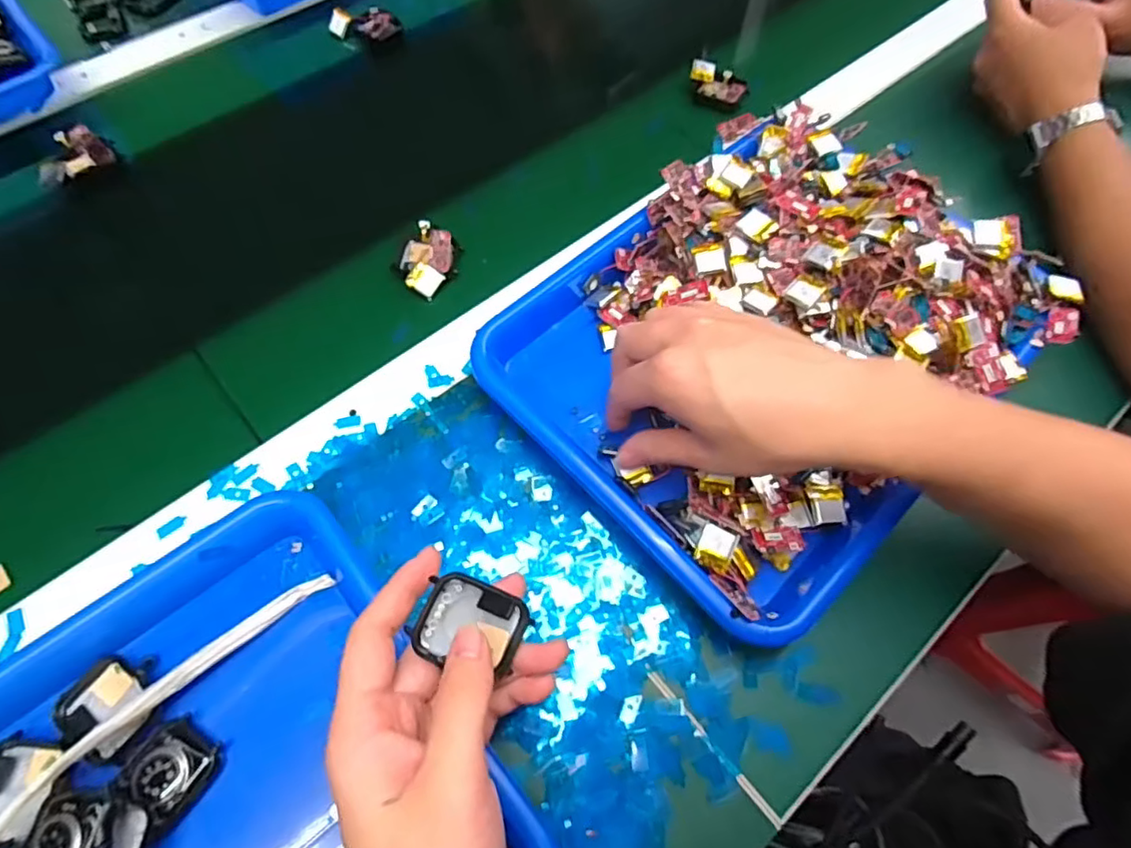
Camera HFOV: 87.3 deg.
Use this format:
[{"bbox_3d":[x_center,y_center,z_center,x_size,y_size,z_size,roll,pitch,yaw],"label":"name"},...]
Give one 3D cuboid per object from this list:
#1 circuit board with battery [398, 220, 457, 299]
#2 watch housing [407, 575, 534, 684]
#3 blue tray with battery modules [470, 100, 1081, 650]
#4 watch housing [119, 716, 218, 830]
[{"bbox_3d":[-0.098,-0.119,0.426,0.041,0.023,0.047,-20,67,-10],"label":"circuit board with battery"},{"bbox_3d":[-0.039,0.085,0.258,0.043,0.010,0.033,19,84,-10],"label":"watch housing"},{"bbox_3d":[0.135,-0.067,0.380,0.264,0.064,0.342,41,70,16],"label":"blue tray with battery modules"},{"bbox_3d":[-0.186,0.162,0.278,0.033,0.012,0.031,35,69,14],"label":"watch housing"}]

